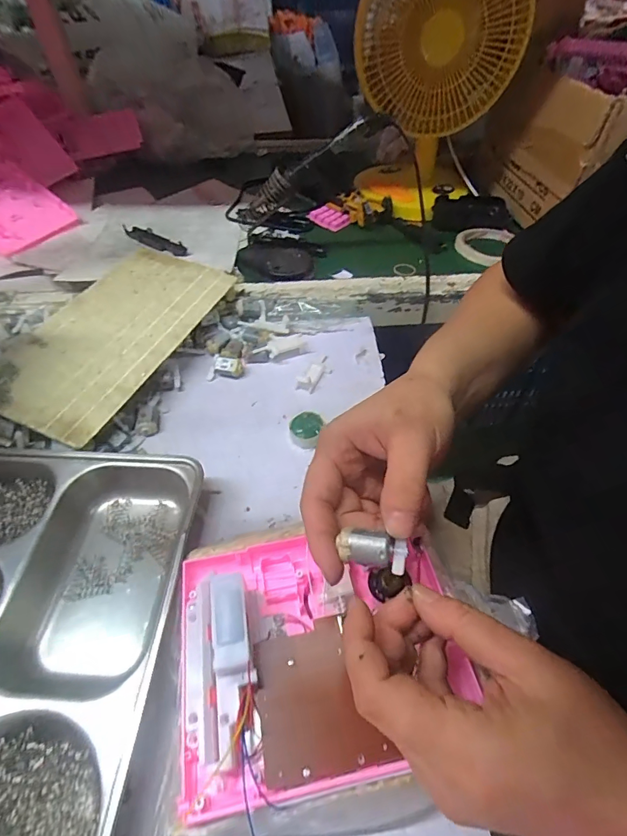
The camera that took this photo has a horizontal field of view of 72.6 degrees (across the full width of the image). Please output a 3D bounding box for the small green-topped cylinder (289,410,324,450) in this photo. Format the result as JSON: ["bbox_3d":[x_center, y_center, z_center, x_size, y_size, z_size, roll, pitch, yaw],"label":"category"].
[{"bbox_3d":[-0.009,0.011,0.401,0.032,0.019,0.031,1,49,-1],"label":"small green-topped cylinder"}]

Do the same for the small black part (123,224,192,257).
[{"bbox_3d":[-0.225,-0.257,0.618,0.129,0.013,0.029,28,54,21],"label":"small black part"}]

